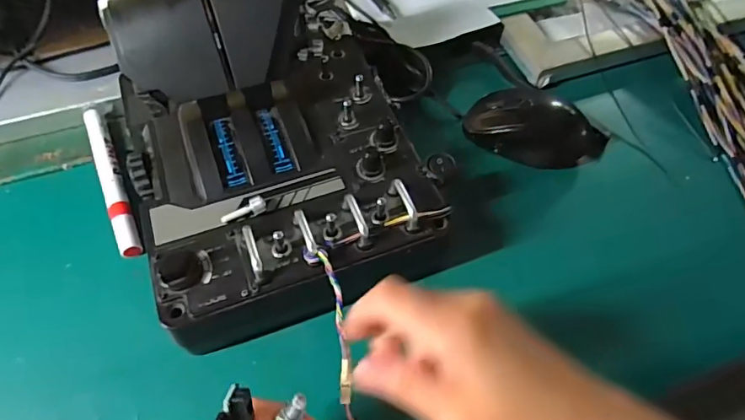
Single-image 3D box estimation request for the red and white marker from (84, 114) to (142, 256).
[{"bbox_3d":[-0.197,-0.024,0.368,0.015,0.012,0.145,-23,60,-15],"label":"red and white marker"}]

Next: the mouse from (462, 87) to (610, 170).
[{"bbox_3d":[0.131,-0.068,0.388,0.110,0.031,0.059,16,58,10],"label":"mouse"}]

